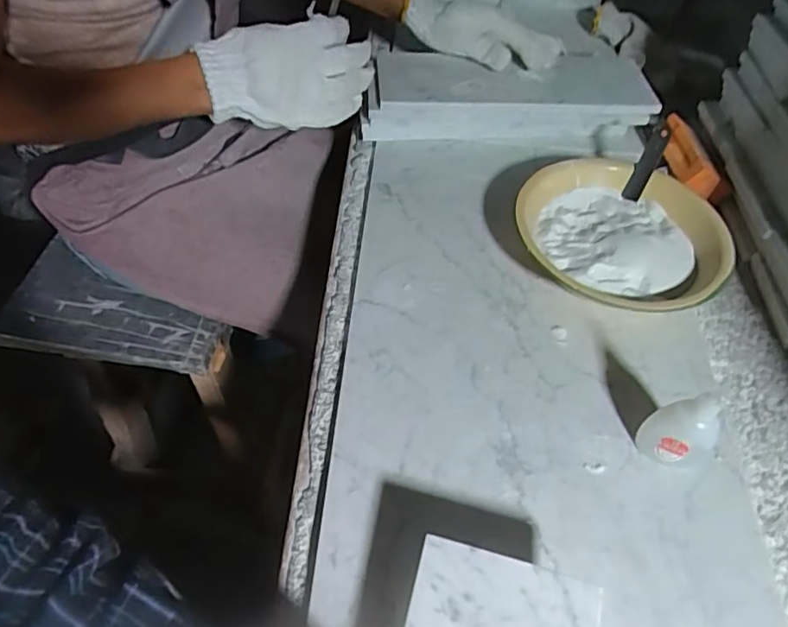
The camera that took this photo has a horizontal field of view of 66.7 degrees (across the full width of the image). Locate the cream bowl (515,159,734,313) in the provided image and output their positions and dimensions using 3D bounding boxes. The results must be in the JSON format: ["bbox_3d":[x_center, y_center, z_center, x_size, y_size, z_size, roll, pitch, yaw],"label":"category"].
[{"bbox_3d":[0.201,-0.066,0.548,0.177,0.050,0.170,2,50,-3],"label":"cream bowl"}]

